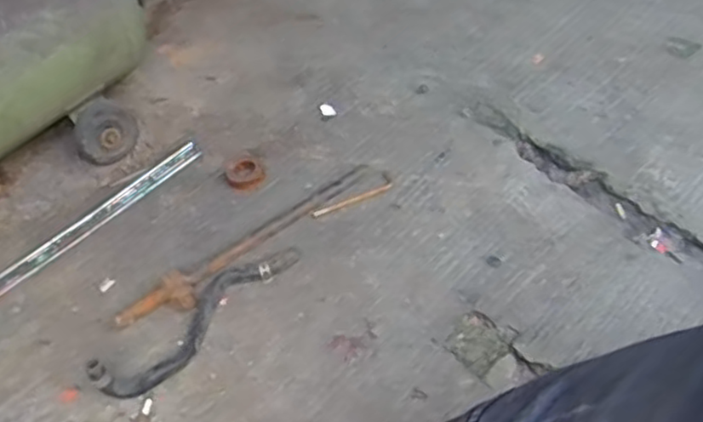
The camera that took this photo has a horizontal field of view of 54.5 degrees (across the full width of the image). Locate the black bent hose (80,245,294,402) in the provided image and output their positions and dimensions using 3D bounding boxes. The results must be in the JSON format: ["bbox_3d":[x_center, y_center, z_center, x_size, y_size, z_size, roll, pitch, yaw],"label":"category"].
[{"bbox_3d":[-0.221,0.145,1.003,0.078,0.067,0.343,33,59,24],"label":"black bent hose"}]

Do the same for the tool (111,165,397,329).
[{"bbox_3d":[-0.144,0.048,1.101,0.494,0.024,0.062,-33,58,-23],"label":"tool"}]

